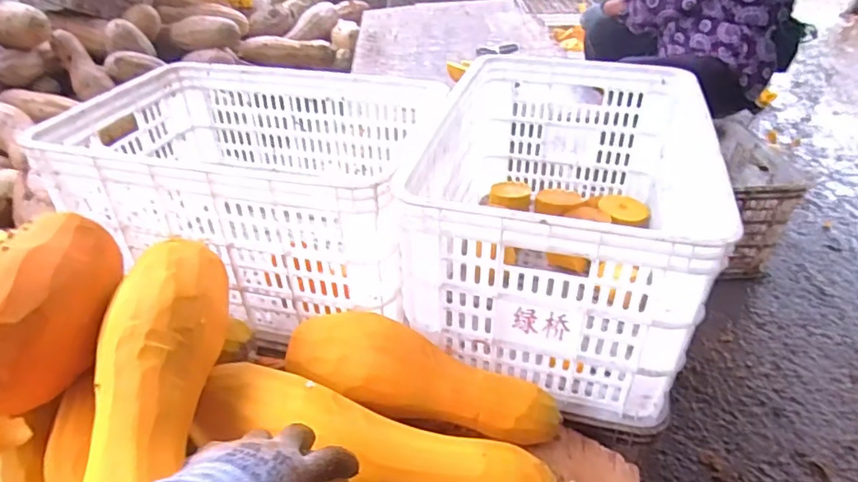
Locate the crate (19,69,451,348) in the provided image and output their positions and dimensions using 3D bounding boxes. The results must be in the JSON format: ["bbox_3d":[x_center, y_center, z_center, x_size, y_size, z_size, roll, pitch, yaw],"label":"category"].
[{"bbox_3d":[-0.257,-0.092,0.859,0.497,0.239,0.372,5,37,8],"label":"crate"}]

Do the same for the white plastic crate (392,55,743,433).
[{"bbox_3d":[0.204,-0.061,0.812,0.370,0.261,0.522,11,38,15],"label":"white plastic crate"}]

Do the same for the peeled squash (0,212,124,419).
[{"bbox_3d":[-0.420,0.069,0.583,0.131,0.113,0.212,-5,37,-6],"label":"peeled squash"}]

